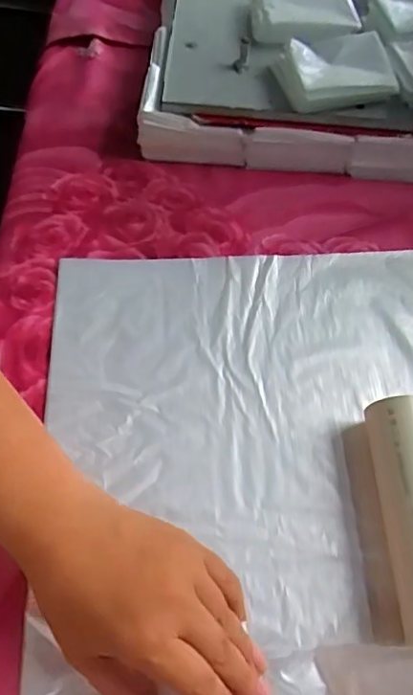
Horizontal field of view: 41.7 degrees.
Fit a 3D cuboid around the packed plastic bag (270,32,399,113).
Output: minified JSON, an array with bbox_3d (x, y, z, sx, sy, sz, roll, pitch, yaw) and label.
[{"bbox_3d":[0.111,-0.230,0.457,0.096,0.030,0.061,-9,62,-10],"label":"packed plastic bag"}]

